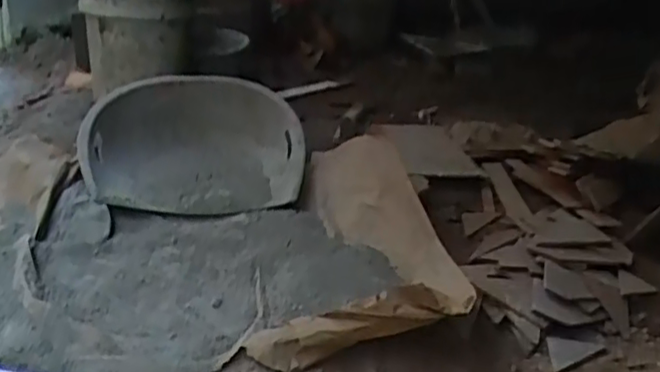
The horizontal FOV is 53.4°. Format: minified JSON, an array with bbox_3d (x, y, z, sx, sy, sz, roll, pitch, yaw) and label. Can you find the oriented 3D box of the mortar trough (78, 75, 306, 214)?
[{"bbox_3d":[-0.276,-0.094,1.325,0.416,0.145,0.383,-5,25,-19],"label":"mortar trough"}]

